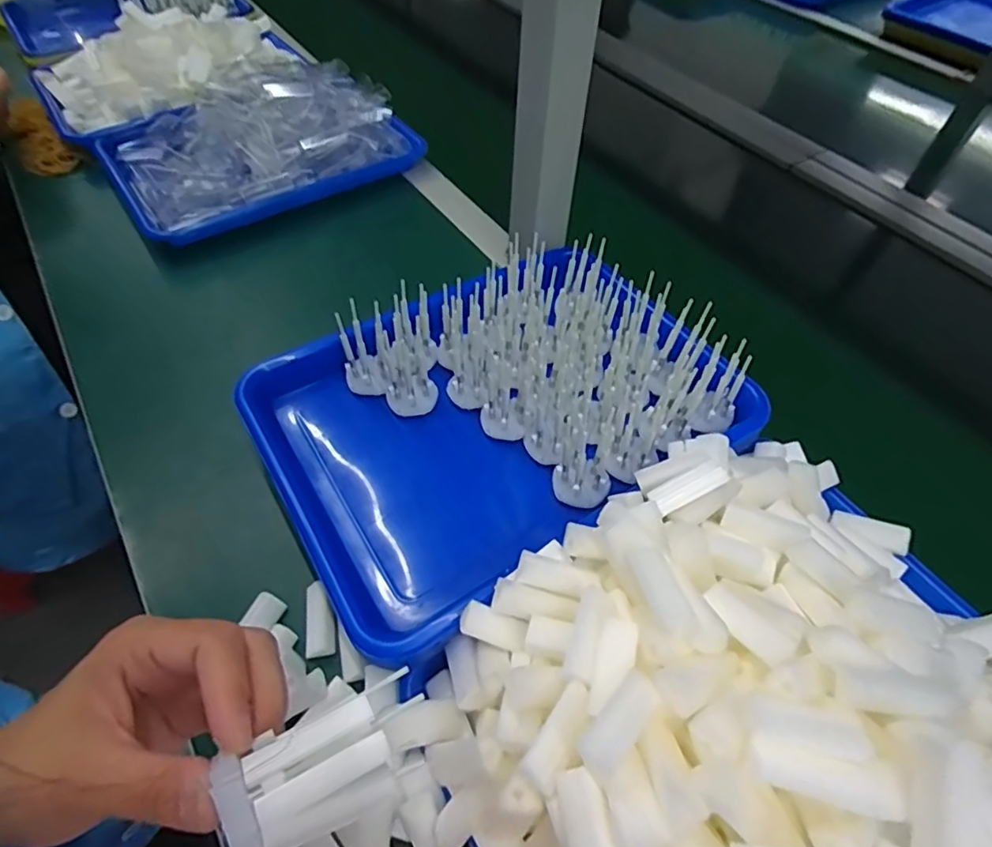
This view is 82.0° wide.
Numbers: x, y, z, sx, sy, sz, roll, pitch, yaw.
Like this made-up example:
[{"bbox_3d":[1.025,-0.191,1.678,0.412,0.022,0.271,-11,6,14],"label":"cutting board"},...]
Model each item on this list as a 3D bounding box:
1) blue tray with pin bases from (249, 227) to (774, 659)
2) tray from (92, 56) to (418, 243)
[{"bbox_3d":[0.001,-0.014,0.415,0.319,0.070,0.242,-27,58,-21],"label":"blue tray with pin bases"},{"bbox_3d":[-0.272,-0.323,0.655,0.317,0.086,0.213,-30,59,-22],"label":"tray"}]

